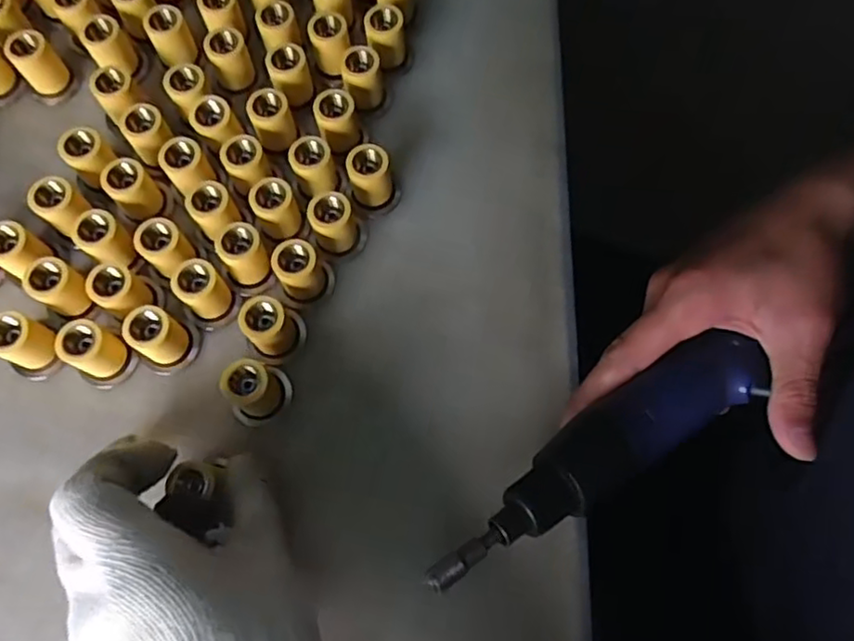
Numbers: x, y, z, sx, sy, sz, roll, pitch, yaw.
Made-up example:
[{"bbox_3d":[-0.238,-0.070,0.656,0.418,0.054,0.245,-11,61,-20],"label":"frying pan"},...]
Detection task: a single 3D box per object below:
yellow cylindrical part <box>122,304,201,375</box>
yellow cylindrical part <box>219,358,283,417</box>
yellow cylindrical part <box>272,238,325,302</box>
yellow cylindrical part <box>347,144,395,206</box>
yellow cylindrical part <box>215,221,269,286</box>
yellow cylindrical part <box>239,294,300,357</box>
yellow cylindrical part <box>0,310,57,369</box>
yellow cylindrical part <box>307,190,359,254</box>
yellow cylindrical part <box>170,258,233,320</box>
[{"bbox_3d":[-0.132,0.009,0.321,0.024,0.033,0.029,34,75,10],"label":"yellow cylindrical part"},{"bbox_3d":[-0.083,0.033,0.314,0.023,0.035,0.022,0,72,0],"label":"yellow cylindrical part"},{"bbox_3d":[-0.065,-0.025,0.332,0.022,0.035,0.021,0,72,0],"label":"yellow cylindrical part"},{"bbox_3d":[-0.031,-0.076,0.348,0.021,0.034,0.021,0,72,0],"label":"yellow cylindrical part"},{"bbox_3d":[-0.094,-0.035,0.333,0.021,0.034,0.026,-29,74,-9],"label":"yellow cylindrical part"},{"bbox_3d":[-0.077,0.004,0.323,0.023,0.034,0.024,0,72,0],"label":"yellow cylindrical part"},{"bbox_3d":[-0.198,0.011,0.321,0.022,0.034,0.022,24,74,8],"label":"yellow cylindrical part"},{"bbox_3d":[-0.049,-0.049,0.339,0.022,0.034,0.022,0,72,0],"label":"yellow cylindrical part"},{"bbox_3d":[-0.112,-0.013,0.329,0.021,0.034,0.025,-35,75,-10],"label":"yellow cylindrical part"}]

